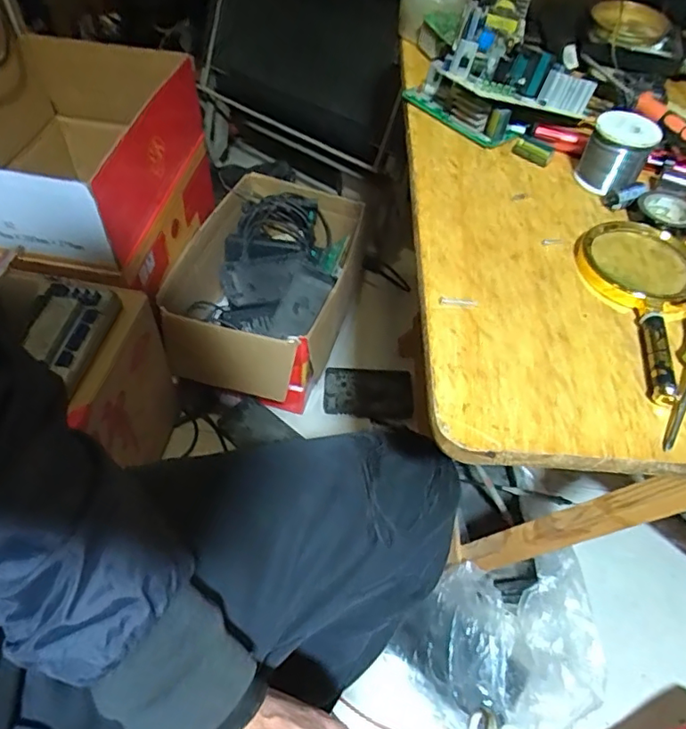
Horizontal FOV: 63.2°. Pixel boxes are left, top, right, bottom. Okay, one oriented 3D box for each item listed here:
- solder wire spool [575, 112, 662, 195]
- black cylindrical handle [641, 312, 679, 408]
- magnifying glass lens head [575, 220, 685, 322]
[{"bbox_3d":[0.237,-0.183,0.486,0.052,0.057,0.052,27,54,16],"label":"solder wire spool"},{"bbox_3d":[0.209,-0.008,0.369,0.014,0.017,0.075,10,51,3],"label":"black cylindrical handle"},{"bbox_3d":[0.226,-0.075,0.428,0.088,0.018,0.092,21,53,12],"label":"magnifying glass lens head"}]

